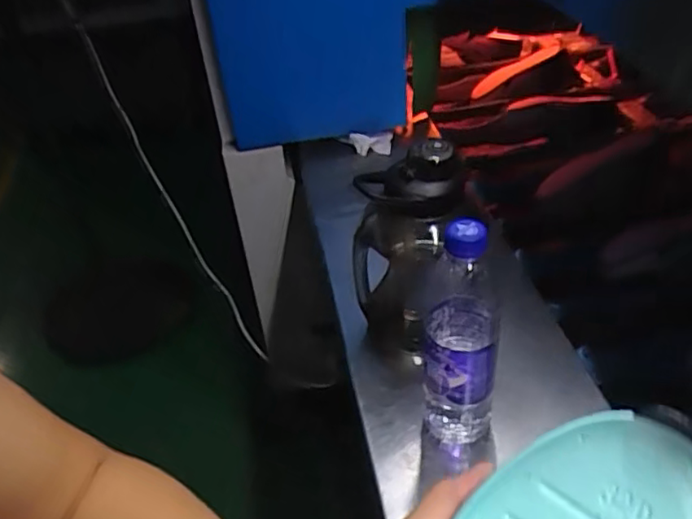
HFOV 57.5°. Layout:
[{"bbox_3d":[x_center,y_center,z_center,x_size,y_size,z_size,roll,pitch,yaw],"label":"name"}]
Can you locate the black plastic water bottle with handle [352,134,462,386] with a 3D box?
[{"bbox_3d":[0.054,0.005,0.636,0.118,0.226,0.085,10,41,19],"label":"black plastic water bottle with handle"}]

